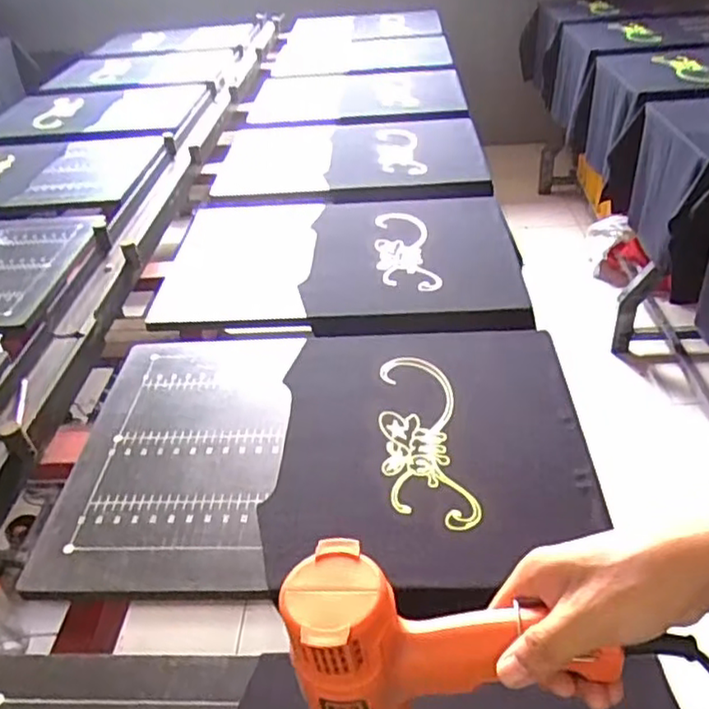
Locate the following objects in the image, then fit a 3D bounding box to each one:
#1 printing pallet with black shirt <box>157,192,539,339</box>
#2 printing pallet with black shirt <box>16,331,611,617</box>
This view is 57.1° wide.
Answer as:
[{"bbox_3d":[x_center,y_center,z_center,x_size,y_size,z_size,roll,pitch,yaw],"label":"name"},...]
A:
[{"bbox_3d":[-0.016,-0.173,1.134,0.581,0.035,0.463,0,35,1],"label":"printing pallet with black shirt"},{"bbox_3d":[-0.037,0.099,0.780,0.585,0.026,0.412,0,37,7],"label":"printing pallet with black shirt"}]

